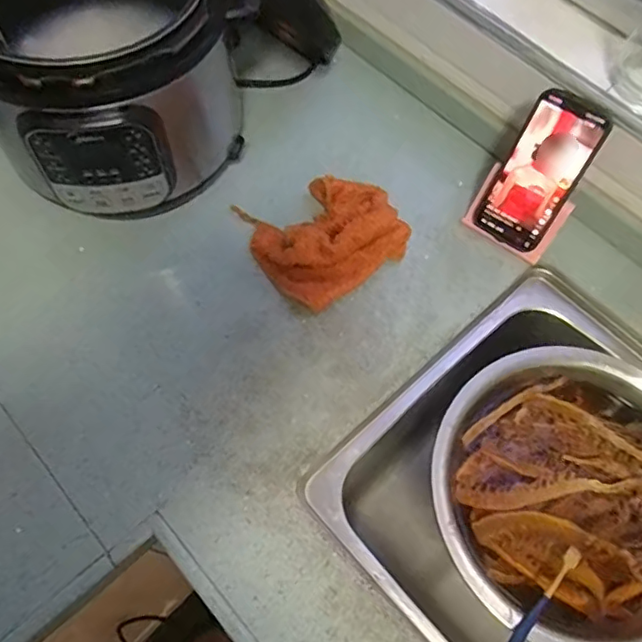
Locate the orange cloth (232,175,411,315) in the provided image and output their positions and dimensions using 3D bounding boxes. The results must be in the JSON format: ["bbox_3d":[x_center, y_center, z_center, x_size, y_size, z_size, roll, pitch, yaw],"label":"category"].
[{"bbox_3d":[0.006,-0.102,0.642,0.157,0.050,0.145,-27,68,-14],"label":"orange cloth"}]

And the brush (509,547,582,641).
[{"bbox_3d":[0.196,0.271,0.532,0.174,0.016,0.013,-31,68,-36],"label":"brush"}]

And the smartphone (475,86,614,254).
[{"bbox_3d":[0.235,-0.157,0.623,0.076,0.165,0.009,31,34,12],"label":"smartphone"}]

